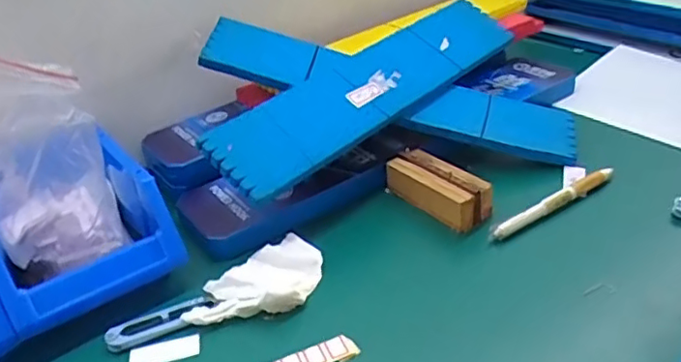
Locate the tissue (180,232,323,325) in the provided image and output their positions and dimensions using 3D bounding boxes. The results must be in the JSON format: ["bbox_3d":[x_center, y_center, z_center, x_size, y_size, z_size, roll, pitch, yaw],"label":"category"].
[{"bbox_3d":[-0.058,0.073,0.433,0.106,0.019,0.061,-28,39,-31],"label":"tissue"}]

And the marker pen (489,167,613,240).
[{"bbox_3d":[0.174,0.016,0.485,0.136,0.012,0.011,-22,36,-23],"label":"marker pen"}]

